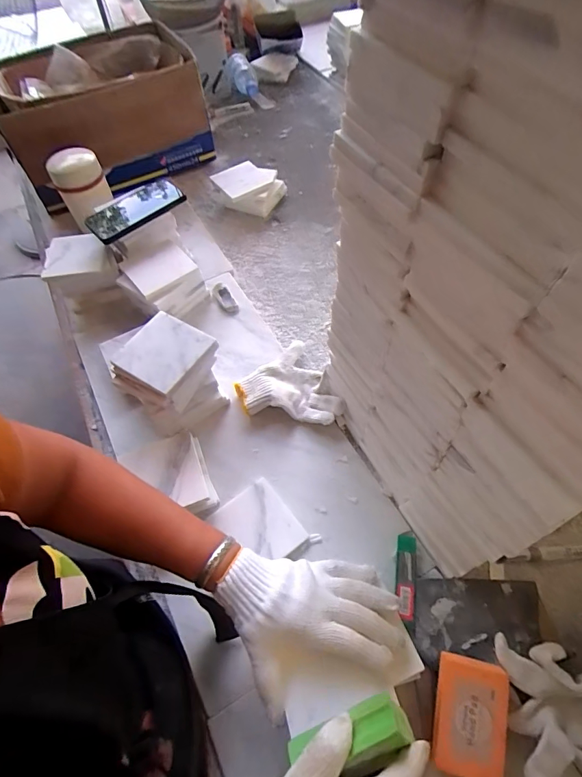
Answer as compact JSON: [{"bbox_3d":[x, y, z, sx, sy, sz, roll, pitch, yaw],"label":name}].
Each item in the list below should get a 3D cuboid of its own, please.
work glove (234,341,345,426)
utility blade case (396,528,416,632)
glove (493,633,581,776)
[{"bbox_3d":[-0.010,0.002,0.641,0.135,0.037,0.161,-22,58,-13],"label":"work glove"},{"bbox_3d":[0.136,0.225,0.497,0.021,0.010,0.104,9,57,7],"label":"utility blade case"},{"bbox_3d":[0.271,0.322,0.407,0.143,0.053,0.120,9,59,8],"label":"glove"}]

